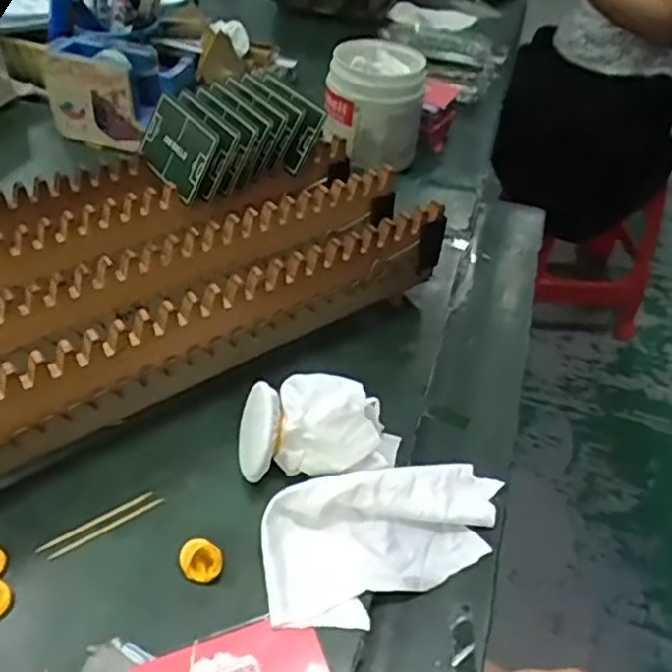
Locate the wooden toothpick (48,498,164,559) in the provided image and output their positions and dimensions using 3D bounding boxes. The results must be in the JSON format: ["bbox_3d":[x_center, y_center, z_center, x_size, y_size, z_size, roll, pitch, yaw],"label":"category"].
[{"bbox_3d":[-0.119,0.100,0.345,0.061,0.004,0.004,-25,50,-28],"label":"wooden toothpick"}]

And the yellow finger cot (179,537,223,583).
[{"bbox_3d":[-0.067,0.111,0.329,0.021,0.015,0.015,-9,44,-14],"label":"yellow finger cot"}]

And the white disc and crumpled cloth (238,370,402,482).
[{"bbox_3d":[-0.010,0.049,0.379,0.090,0.046,0.051,-6,44,-10],"label":"white disc and crumpled cloth"}]

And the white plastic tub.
[{"bbox_3d":[0.039,-0.235,0.666,0.096,0.093,0.095,5,43,1],"label":"white plastic tub"}]

